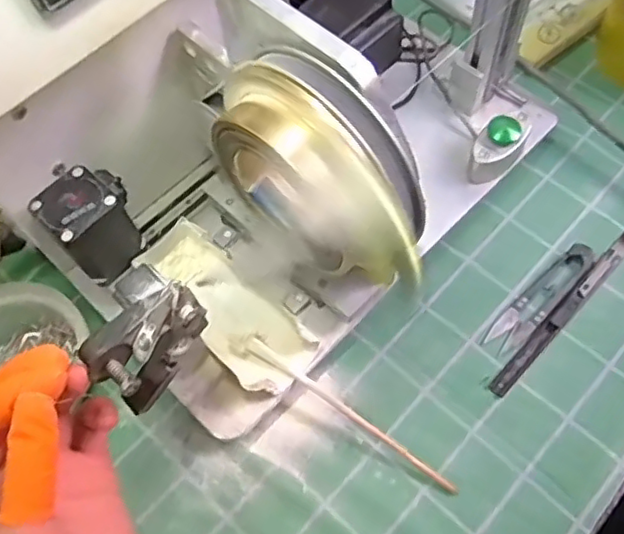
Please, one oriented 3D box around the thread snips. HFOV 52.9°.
[{"bbox_3d":[0.159,0.020,0.433,0.099,0.011,0.023,-42,68,-16],"label":"thread snips"}]

